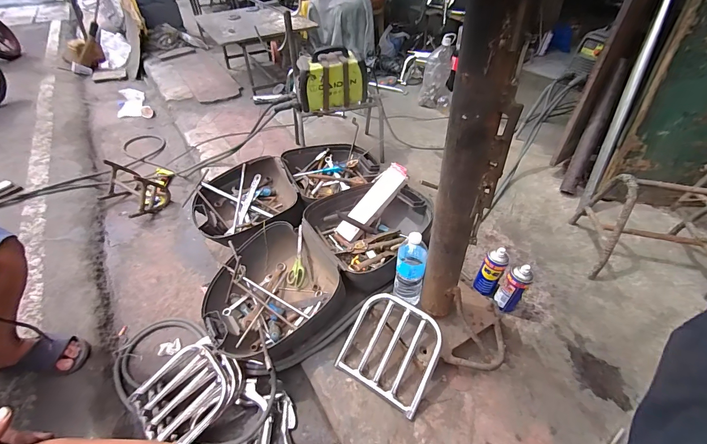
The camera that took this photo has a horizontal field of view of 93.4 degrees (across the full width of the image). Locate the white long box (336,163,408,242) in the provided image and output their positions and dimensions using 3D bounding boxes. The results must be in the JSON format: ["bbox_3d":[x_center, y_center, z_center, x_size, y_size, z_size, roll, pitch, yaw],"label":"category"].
[{"bbox_3d":[0.072,-0.071,1.226,0.092,0.055,0.337,37,84,32],"label":"white long box"}]

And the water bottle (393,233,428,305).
[{"bbox_3d":[0.156,0.133,0.920,0.078,0.254,0.076,-2,46,2],"label":"water bottle"}]

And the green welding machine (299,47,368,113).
[{"bbox_3d":[-0.095,-0.626,1.462,0.292,0.233,0.109,-10,44,-12],"label":"green welding machine"}]

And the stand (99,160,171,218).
[{"bbox_3d":[-1.094,-0.166,1.643,0.329,0.170,0.215,22,47,21],"label":"stand"}]

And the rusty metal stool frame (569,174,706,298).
[{"bbox_3d":[1.032,0.012,1.088,0.432,0.302,0.288,8,43,8],"label":"rusty metal stool frame"}]

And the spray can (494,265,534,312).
[{"bbox_3d":[0.468,0.208,0.993,0.067,0.193,0.053,31,51,28],"label":"spray can"}]

